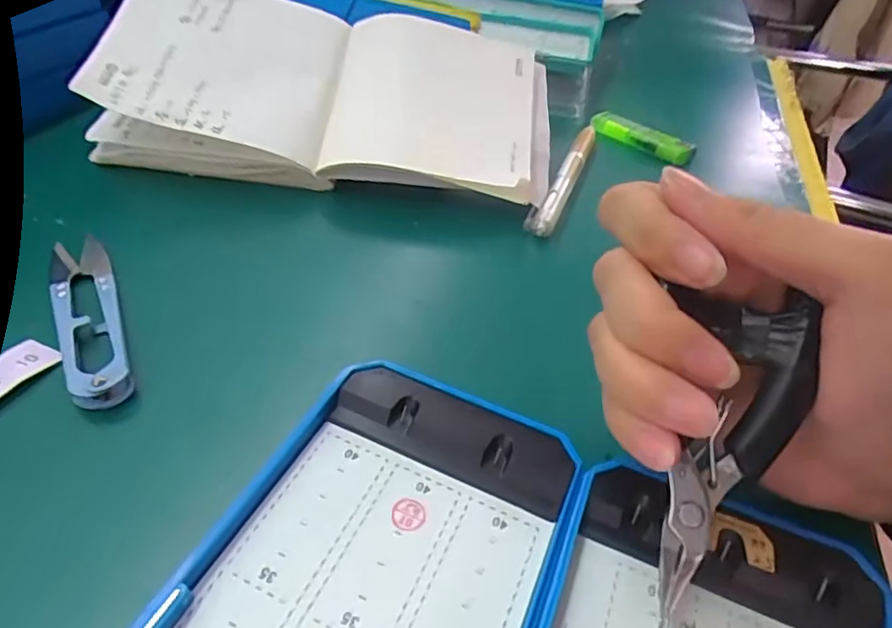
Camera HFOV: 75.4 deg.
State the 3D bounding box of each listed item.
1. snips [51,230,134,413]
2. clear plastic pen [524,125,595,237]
[{"bbox_3d":[-0.138,-0.001,0.223,0.023,0.005,0.111,-20,44,-25],"label":"snips"},{"bbox_3d":[0.071,-0.082,0.337,0.016,0.009,0.123,22,43,13],"label":"clear plastic pen"}]

